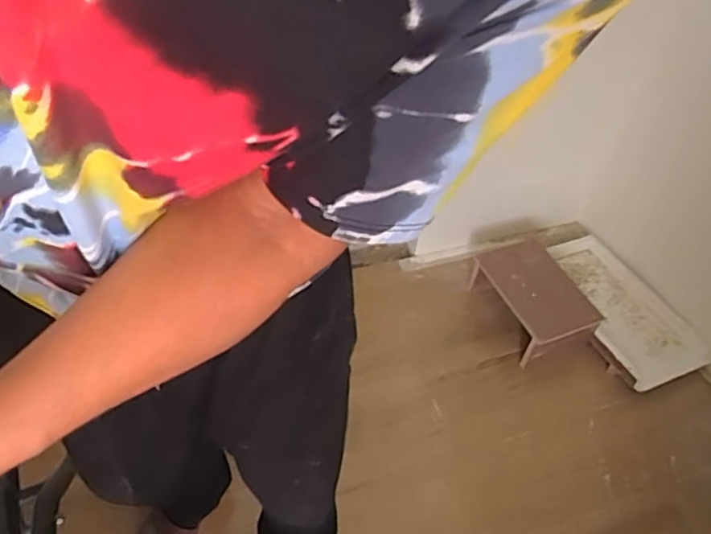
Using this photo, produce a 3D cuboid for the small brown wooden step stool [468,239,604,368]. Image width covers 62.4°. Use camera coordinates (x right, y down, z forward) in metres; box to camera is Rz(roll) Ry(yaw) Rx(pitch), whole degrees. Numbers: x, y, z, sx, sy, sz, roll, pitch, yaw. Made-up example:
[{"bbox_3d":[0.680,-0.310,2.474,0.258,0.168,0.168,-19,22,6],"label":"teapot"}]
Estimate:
[{"bbox_3d":[0.449,0.058,1.475,0.200,0.112,0.311,-16,53,-18],"label":"small brown wooden step stool"}]

